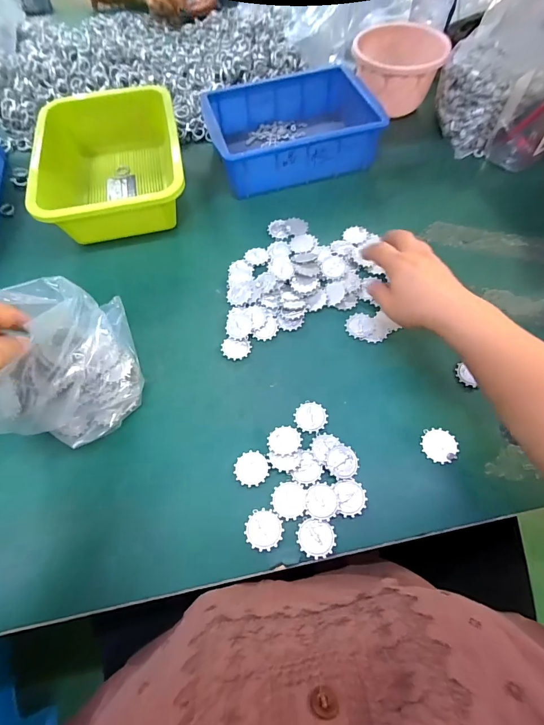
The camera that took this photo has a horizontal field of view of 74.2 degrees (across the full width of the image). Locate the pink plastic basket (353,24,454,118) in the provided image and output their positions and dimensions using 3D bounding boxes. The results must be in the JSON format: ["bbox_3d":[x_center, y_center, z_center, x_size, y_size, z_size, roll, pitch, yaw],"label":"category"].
[{"bbox_3d":[0.199,-0.475,0.584,0.132,0.066,0.135,-1,63,1],"label":"pink plastic basket"}]

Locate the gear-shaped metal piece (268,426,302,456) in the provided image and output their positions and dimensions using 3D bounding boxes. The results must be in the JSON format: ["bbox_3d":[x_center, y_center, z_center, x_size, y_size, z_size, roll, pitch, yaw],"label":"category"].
[{"bbox_3d":[0.013,0.078,0.360,0.032,0.004,0.031,-3,47,3],"label":"gear-shaped metal piece"}]

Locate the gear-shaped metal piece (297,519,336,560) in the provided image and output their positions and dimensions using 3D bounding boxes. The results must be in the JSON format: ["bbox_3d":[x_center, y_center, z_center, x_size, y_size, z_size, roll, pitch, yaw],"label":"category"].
[{"bbox_3d":[0.039,0.156,0.319,0.033,0.004,0.030,8,64,5],"label":"gear-shaped metal piece"}]

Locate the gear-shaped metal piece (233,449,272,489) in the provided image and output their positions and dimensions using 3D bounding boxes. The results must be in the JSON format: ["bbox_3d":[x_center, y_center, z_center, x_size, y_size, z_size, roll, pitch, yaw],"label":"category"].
[{"bbox_3d":[-0.019,0.103,0.350,0.032,0.004,0.032,0,63,1],"label":"gear-shaped metal piece"}]

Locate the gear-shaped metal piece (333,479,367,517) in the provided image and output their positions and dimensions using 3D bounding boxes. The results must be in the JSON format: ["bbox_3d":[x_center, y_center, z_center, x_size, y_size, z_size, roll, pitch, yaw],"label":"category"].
[{"bbox_3d":[0.073,0.125,0.334,0.028,0.004,0.031,-5,63,-1],"label":"gear-shaped metal piece"}]

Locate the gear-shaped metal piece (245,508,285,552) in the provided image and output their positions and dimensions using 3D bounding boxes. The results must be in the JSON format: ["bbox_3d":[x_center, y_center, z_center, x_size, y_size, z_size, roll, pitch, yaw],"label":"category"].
[{"bbox_3d":[-0.008,0.150,0.324,0.032,0.004,0.032,-1,63,1],"label":"gear-shaped metal piece"}]

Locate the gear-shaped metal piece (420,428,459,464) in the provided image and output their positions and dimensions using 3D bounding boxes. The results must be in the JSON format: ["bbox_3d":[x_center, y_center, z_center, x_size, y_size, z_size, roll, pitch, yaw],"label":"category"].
[{"bbox_3d":[0.167,0.083,0.358,0.032,0.004,0.032,6,63,5],"label":"gear-shaped metal piece"}]

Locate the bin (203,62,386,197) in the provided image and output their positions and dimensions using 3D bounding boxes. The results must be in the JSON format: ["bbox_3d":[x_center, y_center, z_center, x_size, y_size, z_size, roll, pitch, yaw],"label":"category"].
[{"bbox_3d":[0.028,-0.359,0.559,0.241,0.069,0.169,-15,64,-6],"label":"bin"}]

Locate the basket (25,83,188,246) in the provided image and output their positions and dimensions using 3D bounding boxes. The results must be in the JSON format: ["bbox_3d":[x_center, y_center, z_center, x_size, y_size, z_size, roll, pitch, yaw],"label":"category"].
[{"bbox_3d":[-0.233,-0.294,0.534,0.196,0.078,0.265,-13,64,-5],"label":"basket"}]

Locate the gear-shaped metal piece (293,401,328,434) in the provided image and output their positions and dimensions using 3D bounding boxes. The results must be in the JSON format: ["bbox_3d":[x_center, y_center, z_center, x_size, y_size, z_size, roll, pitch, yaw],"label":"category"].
[{"bbox_3d":[0.040,0.056,0.375,0.034,0.004,0.032,-1,63,1],"label":"gear-shaped metal piece"}]

